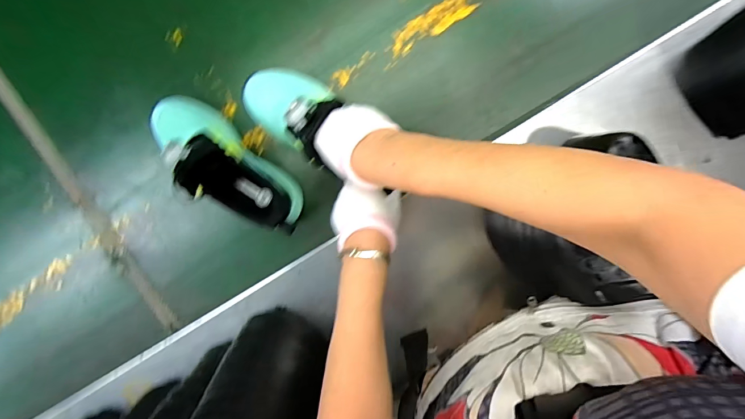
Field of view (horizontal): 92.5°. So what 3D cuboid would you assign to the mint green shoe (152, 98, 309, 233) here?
[{"bbox_3d":[-0.189,-0.053,0.448,0.227,0.140,0.073,42,97,-5],"label":"mint green shoe"}]

